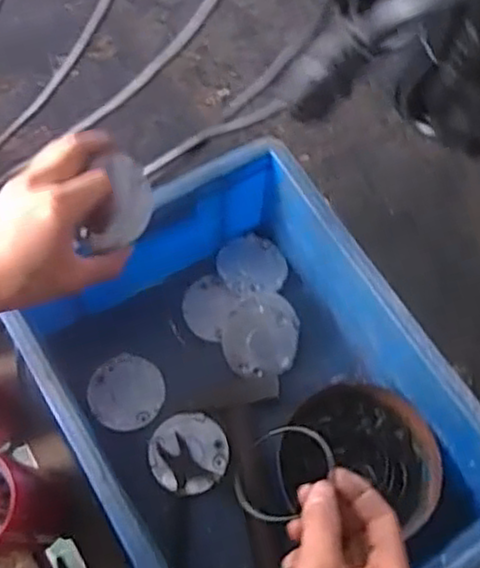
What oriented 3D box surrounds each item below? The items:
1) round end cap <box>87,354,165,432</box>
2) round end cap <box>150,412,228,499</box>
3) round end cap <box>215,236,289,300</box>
[{"bbox_3d":[-0.112,0.107,0.687,0.072,0.006,0.072,1,67,-2],"label":"round end cap"},{"bbox_3d":[-0.049,0.161,0.661,0.073,0.011,0.073,1,67,-2],"label":"round end cap"},{"bbox_3d":[0.013,-0.018,0.728,0.076,0.012,0.076,39,53,10],"label":"round end cap"}]

